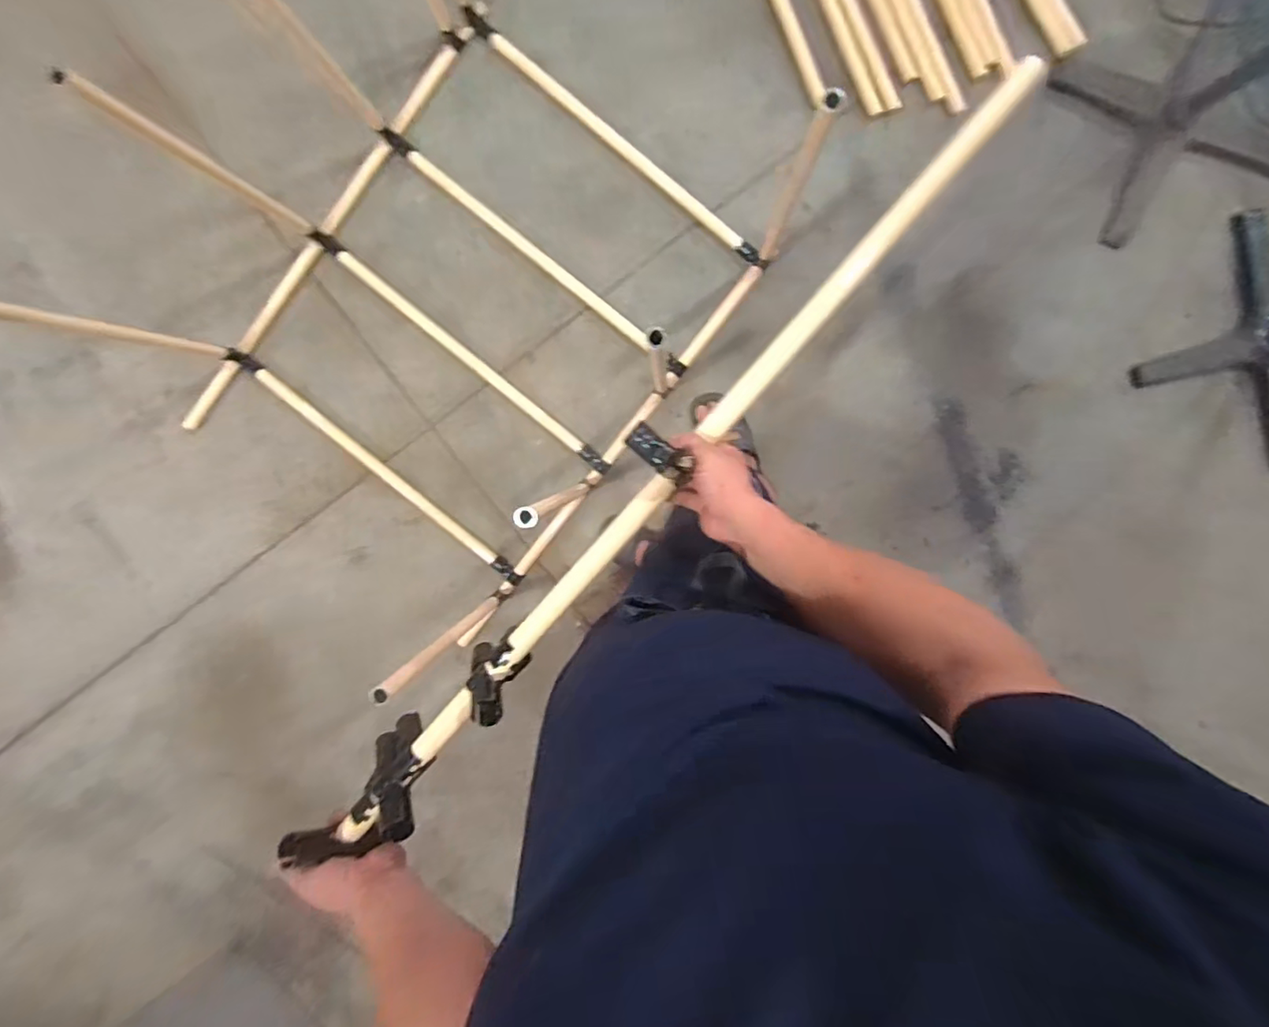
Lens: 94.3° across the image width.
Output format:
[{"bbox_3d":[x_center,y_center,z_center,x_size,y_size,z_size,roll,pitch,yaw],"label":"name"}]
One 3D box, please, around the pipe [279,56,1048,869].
[{"bbox_3d":[0.042,-0.049,0.644,0.087,0.087,1.151,42,91,-1],"label":"pipe"}]

